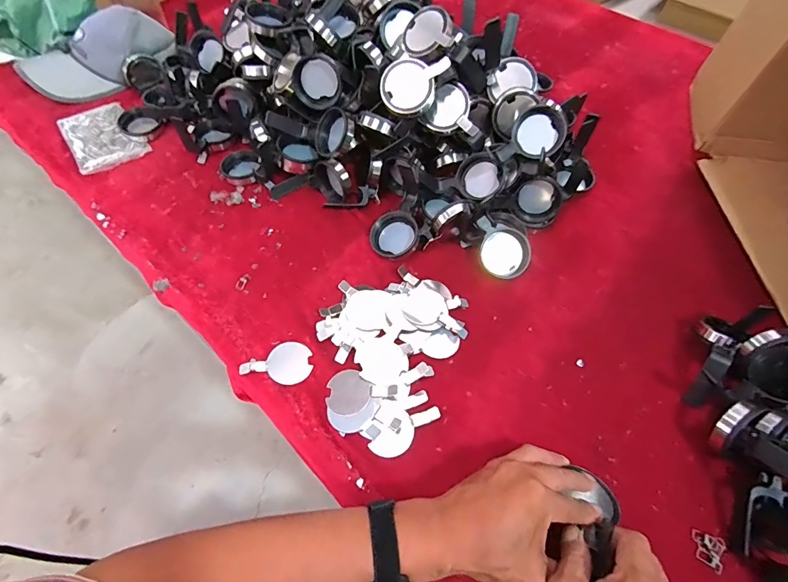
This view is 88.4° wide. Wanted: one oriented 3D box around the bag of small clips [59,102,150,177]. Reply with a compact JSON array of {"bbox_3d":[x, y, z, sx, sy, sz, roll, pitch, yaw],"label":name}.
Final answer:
[{"bbox_3d":[-0.491,-0.261,0.683,0.105,0.010,0.146,-32,64,-19],"label":"bag of small clips"}]

